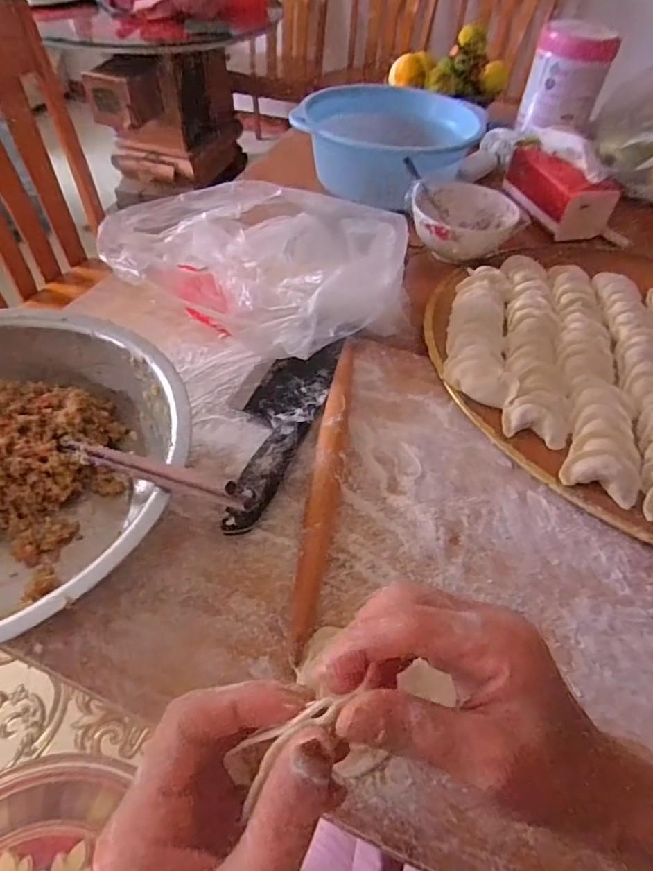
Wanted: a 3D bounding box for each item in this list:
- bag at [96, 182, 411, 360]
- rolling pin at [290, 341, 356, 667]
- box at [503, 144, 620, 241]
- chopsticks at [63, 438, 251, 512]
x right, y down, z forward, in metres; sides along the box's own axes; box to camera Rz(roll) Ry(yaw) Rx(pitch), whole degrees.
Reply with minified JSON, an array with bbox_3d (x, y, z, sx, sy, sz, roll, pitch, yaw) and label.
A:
[{"bbox_3d":[-0.070,-0.186,0.534,0.279,0.104,0.202,20,51,12],"label":"bag"},{"bbox_3d":[0.002,0.023,0.419,0.022,0.021,0.297,8,49,2],"label":"rolling pin"},{"bbox_3d":[0.338,-0.372,0.776,0.076,0.073,0.174,-10,51,-13],"label":"box"},{"bbox_3d":[-0.122,0.021,0.330,0.210,0.018,0.011,9,43,40],"label":"chopsticks"}]

